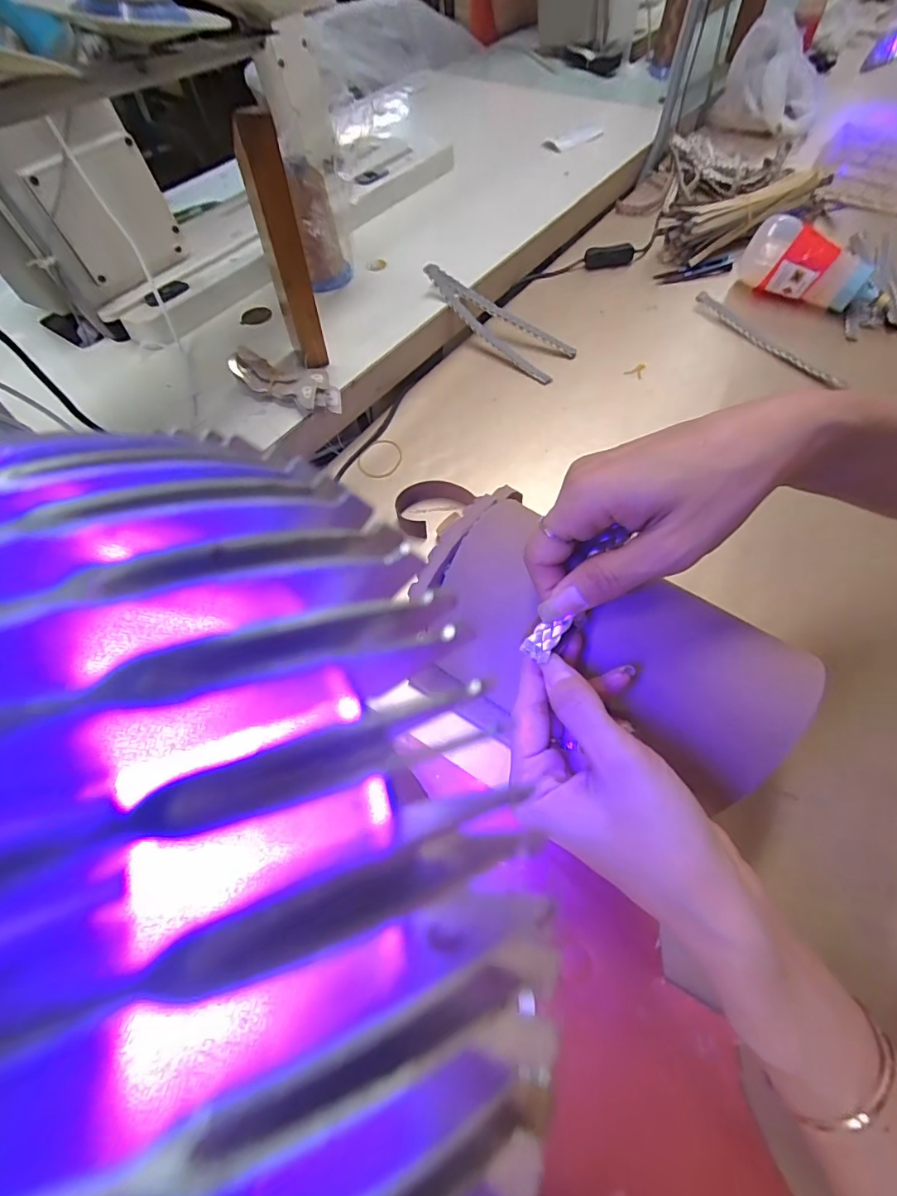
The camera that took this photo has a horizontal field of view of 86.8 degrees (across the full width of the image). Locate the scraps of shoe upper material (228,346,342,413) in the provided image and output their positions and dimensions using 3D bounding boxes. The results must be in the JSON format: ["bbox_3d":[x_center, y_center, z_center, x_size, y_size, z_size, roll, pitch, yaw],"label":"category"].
[{"bbox_3d":[-0.157,-0.209,0.462,0.113,0.030,0.045,28,64,13],"label":"scraps of shoe upper material"}]

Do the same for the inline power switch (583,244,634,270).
[{"bbox_3d":[0.205,-0.437,0.606,0.061,0.024,0.020,-5,60,-1],"label":"inline power switch"}]

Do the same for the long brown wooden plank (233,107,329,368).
[{"bbox_3d":[-0.140,-0.291,0.410,0.033,0.195,0.043,-14,61,-6],"label":"long brown wooden plank"}]

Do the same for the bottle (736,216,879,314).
[{"bbox_3d":[0.402,-0.366,0.528,0.049,0.058,0.143,-42,66,-18],"label":"bottle"}]

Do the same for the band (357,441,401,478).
[{"bbox_3d":[-0.067,-0.138,0.464,0.042,0.004,0.048,7,61,6],"label":"band"}]

